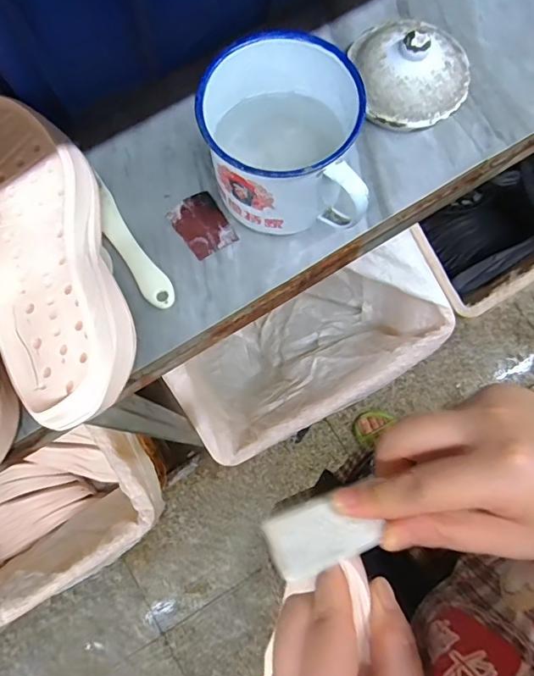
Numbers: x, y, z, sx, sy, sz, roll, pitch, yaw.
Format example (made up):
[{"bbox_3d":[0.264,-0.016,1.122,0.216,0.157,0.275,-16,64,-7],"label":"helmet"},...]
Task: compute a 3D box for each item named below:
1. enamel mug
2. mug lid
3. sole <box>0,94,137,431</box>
[{"bbox_3d":[0.015,-0.136,0.356,0.109,0.096,0.097,-22,78,-4],"label":"enamel mug"},{"bbox_3d":[0.120,-0.221,0.400,0.088,0.047,0.094,0,77,1],"label":"mug lid"},{"bbox_3d":[-0.160,-0.064,0.358,0.095,0.067,0.255,-23,78,-4],"label":"sole"}]

